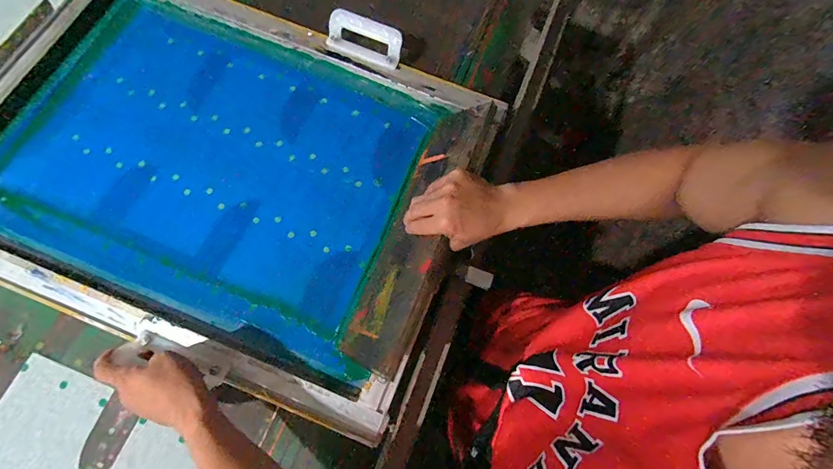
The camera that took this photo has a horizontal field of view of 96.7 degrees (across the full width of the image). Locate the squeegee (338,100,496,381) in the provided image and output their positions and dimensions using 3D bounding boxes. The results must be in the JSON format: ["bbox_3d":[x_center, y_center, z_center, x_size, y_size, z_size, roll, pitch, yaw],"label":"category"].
[{"bbox_3d":[0.003,-0.017,0.497,0.018,0.129,0.377,35,67,-35],"label":"squeegee"}]

